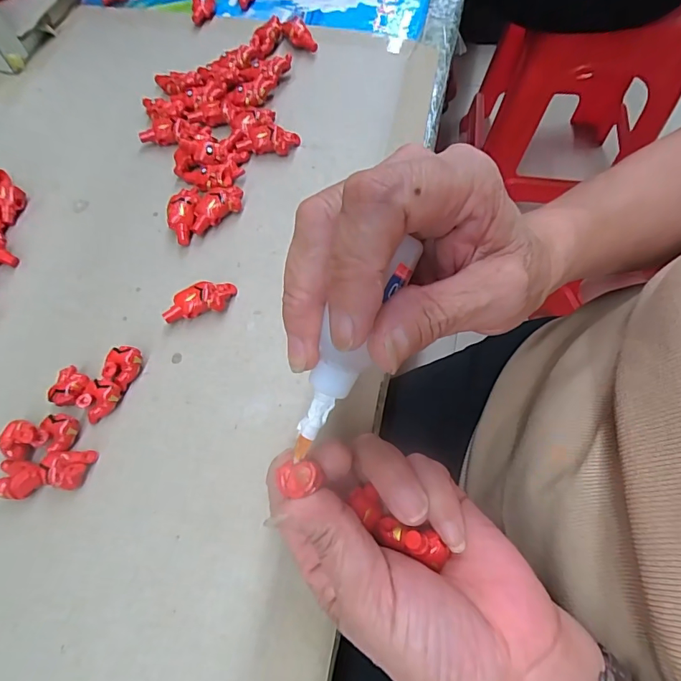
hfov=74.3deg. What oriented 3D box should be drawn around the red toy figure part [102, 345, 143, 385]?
[{"bbox_3d":[-0.118,0.014,0.246,0.016,0.015,0.020,18,67,8],"label":"red toy figure part"}]

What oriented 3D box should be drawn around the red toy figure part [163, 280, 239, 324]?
[{"bbox_3d":[-0.081,-0.022,0.262,0.041,0.015,0.018,-18,67,-8],"label":"red toy figure part"}]

